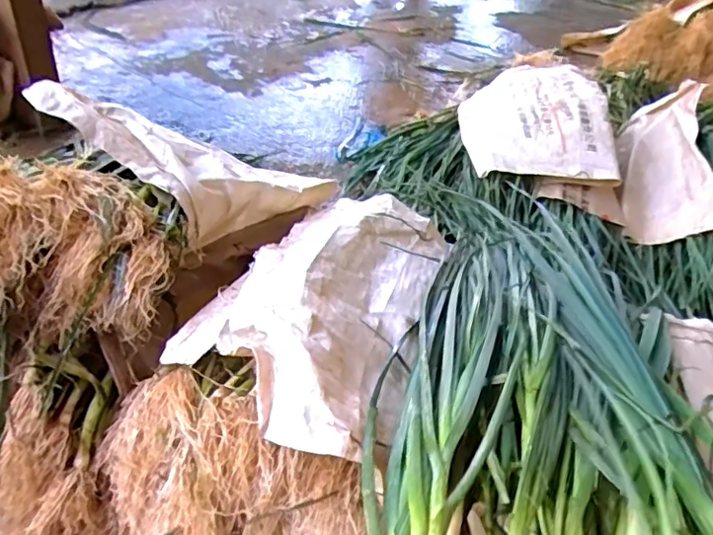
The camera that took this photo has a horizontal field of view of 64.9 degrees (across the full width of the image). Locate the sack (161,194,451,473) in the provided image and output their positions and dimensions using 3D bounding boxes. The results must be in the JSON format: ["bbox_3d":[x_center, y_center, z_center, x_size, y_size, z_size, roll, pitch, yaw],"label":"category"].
[{"bbox_3d":[-0.037,0.019,0.758,0.290,0.110,0.523,14,41,9],"label":"sack"}]

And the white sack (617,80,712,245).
[{"bbox_3d":[0.737,-0.255,1.332,0.207,0.059,0.490,-6,50,30],"label":"white sack"}]

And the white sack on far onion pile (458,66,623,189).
[{"bbox_3d":[0.416,-0.378,1.349,0.316,0.109,0.489,4,40,-2],"label":"white sack on far onion pile"}]

